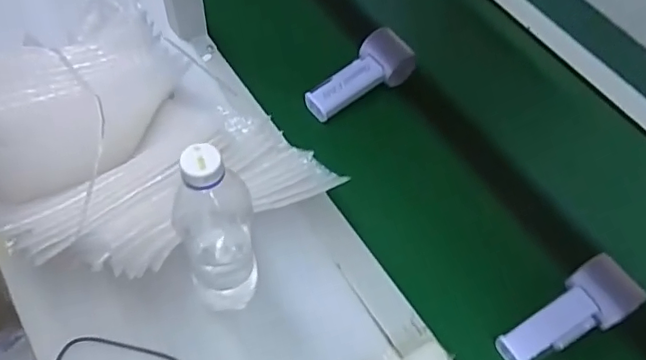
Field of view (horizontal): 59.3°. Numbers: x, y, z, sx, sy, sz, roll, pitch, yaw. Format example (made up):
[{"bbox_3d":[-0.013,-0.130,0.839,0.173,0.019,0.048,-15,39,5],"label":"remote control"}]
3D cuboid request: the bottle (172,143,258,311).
[{"bbox_3d":[-0.093,0.046,0.489,0.063,0.229,0.062,-9,60,-9],"label":"bottle"}]

